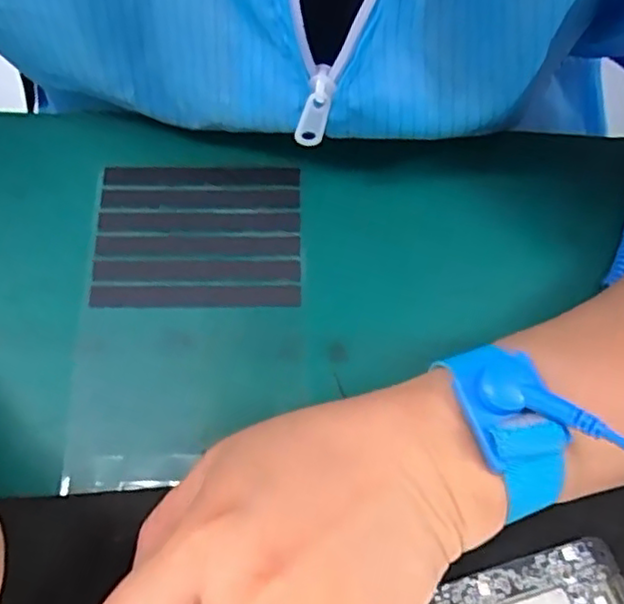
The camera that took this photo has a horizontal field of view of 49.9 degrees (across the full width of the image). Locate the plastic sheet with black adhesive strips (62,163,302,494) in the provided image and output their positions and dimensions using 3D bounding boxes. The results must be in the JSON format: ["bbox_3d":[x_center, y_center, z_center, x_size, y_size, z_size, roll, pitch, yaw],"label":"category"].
[{"bbox_3d":[-0.051,0.003,0.289,0.091,0.006,0.144,0,68,-2],"label":"plastic sheet with black adhesive strips"}]

